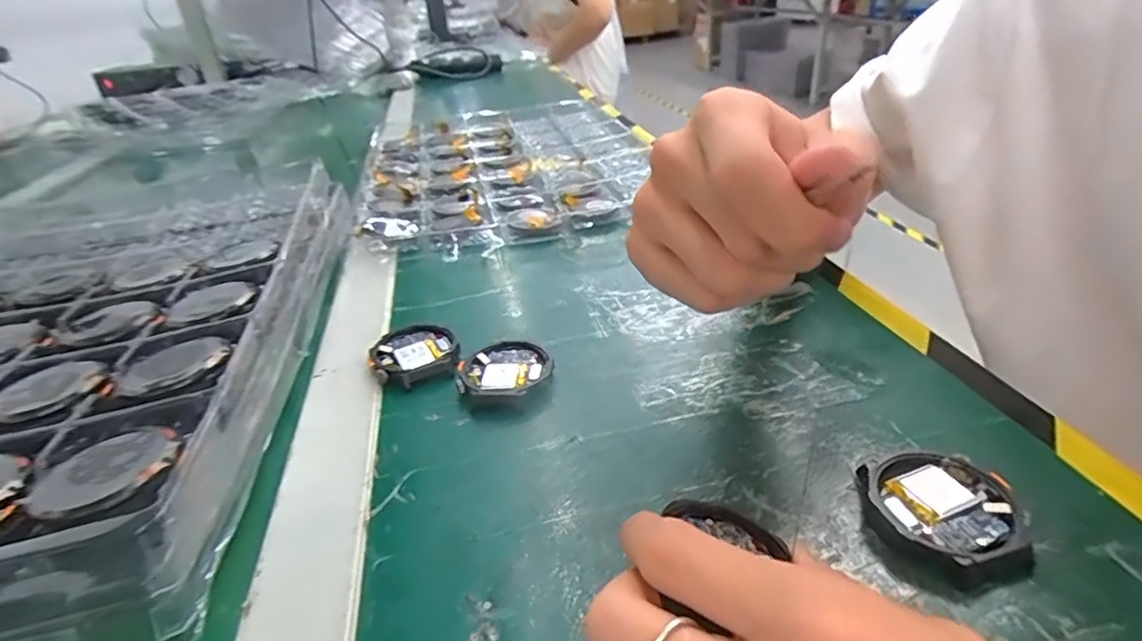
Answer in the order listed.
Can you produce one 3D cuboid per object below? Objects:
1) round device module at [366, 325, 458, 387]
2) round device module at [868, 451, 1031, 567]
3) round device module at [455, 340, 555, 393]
[{"bbox_3d":[-0.089,0.020,0.338,0.047,0.010,0.049,-3,31,2],"label":"round device module"},{"bbox_3d":[0.137,0.069,0.219,0.046,0.013,0.046,-3,31,2],"label":"round device module"},{"bbox_3d":[-0.035,0.027,0.317,0.041,0.010,0.047,18,37,32],"label":"round device module"}]

